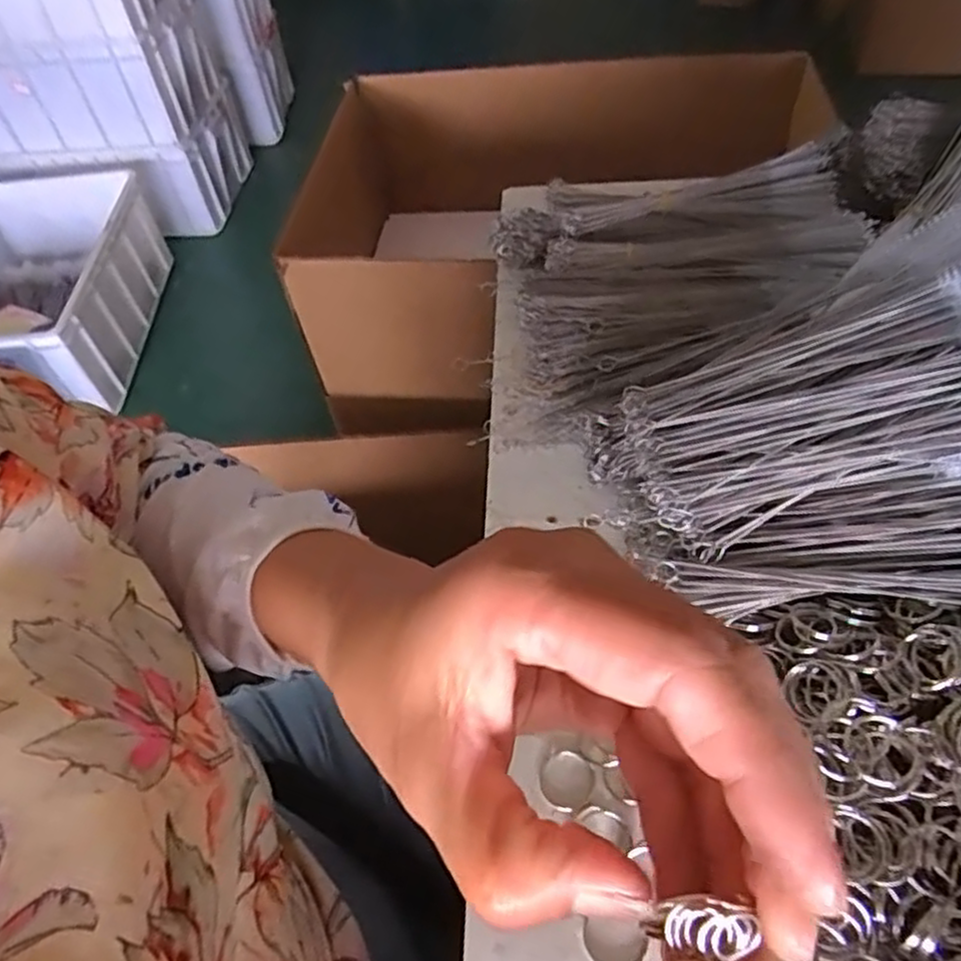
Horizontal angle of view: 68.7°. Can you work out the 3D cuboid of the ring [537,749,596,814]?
[{"bbox_3d":[0.038,0.132,0.309,0.025,0.004,0.027,-3,51,4],"label":"ring"}]

